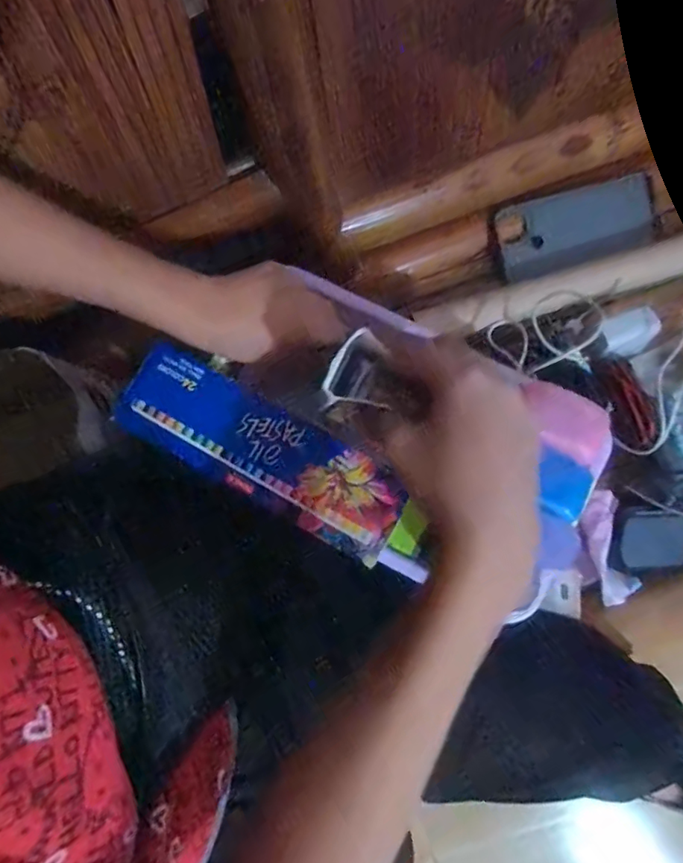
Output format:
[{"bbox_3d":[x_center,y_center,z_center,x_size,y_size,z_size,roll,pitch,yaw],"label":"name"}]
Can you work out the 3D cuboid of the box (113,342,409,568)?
[{"bbox_3d":[-0.055,0.014,0.354,0.208,0.011,0.065,29,77,4],"label":"box"}]

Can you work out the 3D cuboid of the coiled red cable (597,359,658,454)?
[{"bbox_3d":[0.251,-0.026,0.440,0.028,0.017,0.084,-8,81,0],"label":"coiled red cable"}]

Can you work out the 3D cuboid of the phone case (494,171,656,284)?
[{"bbox_3d":[0.239,-0.207,0.515,0.174,0.012,0.073,-18,100,-8],"label":"phone case"}]

